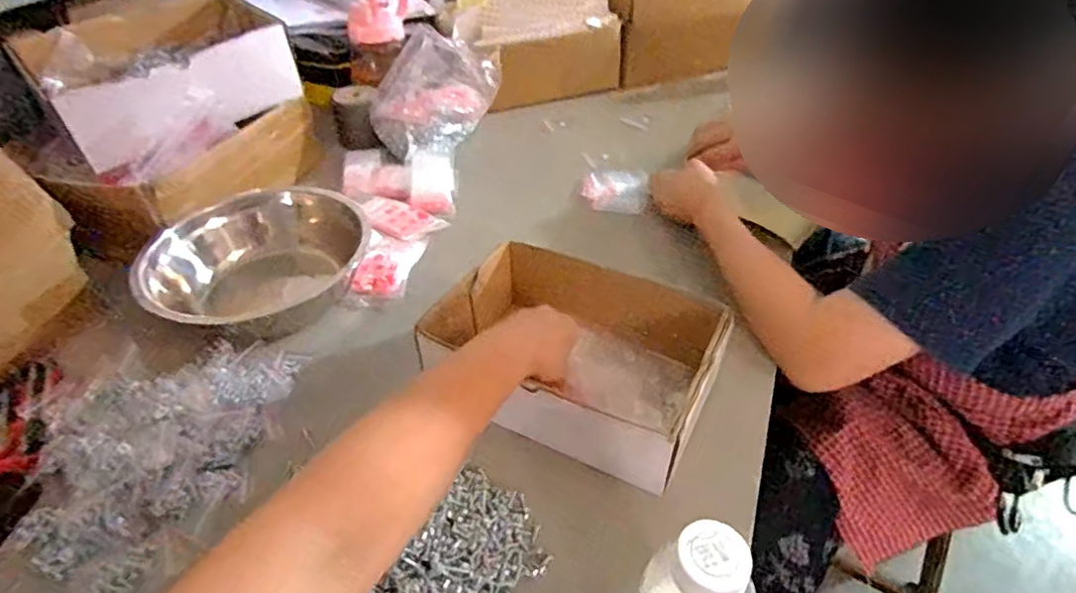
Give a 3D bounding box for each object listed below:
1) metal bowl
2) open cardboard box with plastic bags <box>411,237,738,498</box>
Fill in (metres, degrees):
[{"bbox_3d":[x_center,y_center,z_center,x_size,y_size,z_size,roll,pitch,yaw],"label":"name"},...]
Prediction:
[{"bbox_3d":[-0.328,-0.040,0.721,0.227,0.092,0.227,-1,41,1],"label":"metal bowl"},{"bbox_3d":[0.044,0.051,0.606,0.248,0.088,0.199,22,46,24],"label":"open cardboard box with plastic bags"}]

